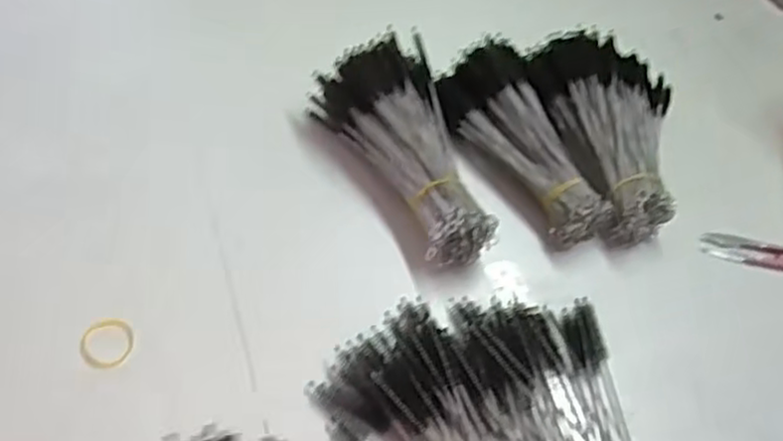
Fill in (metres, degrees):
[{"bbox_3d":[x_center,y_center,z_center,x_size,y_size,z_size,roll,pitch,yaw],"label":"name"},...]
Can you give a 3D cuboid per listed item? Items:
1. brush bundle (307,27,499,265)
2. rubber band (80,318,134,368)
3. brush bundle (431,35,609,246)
[{"bbox_3d":[0.011,-0.057,0.603,0.092,0.077,0.203,-13,53,-17],"label":"brush bundle"},{"bbox_3d":[-0.196,0.085,0.512,0.034,0.004,0.036,6,58,-9],"label":"rubber band"},{"bbox_3d":[0.113,-0.066,0.654,0.077,0.070,0.200,-18,54,-20],"label":"brush bundle"}]

